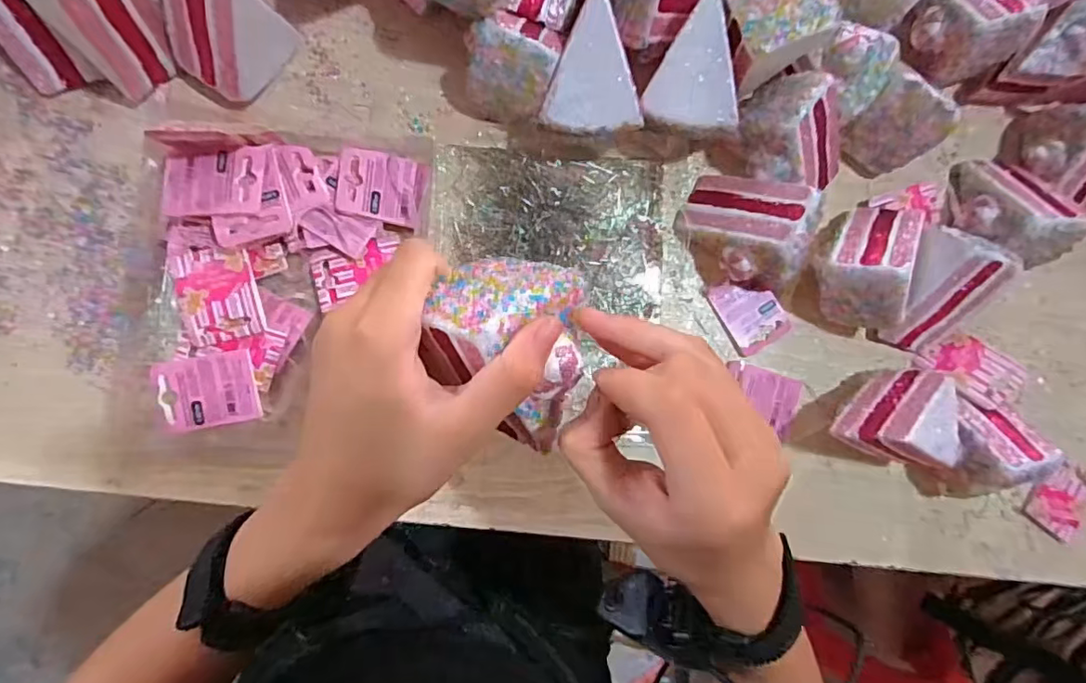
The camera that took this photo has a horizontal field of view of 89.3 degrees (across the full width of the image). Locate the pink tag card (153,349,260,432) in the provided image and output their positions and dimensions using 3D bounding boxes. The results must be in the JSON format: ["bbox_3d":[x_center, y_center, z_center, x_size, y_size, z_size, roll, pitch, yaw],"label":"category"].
[{"bbox_3d":[-0.210,0.031,0.344,0.057,0.006,0.044,-9,91,-13],"label":"pink tag card"}]

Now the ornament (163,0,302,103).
[{"bbox_3d":[-0.190,-0.188,0.322,0.052,0.079,0.064,37,84,-4],"label":"ornament"}]

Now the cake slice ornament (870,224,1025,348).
[{"bbox_3d":[0.287,-0.035,0.391,0.056,0.066,0.079,14,86,-6],"label":"cake slice ornament"}]

